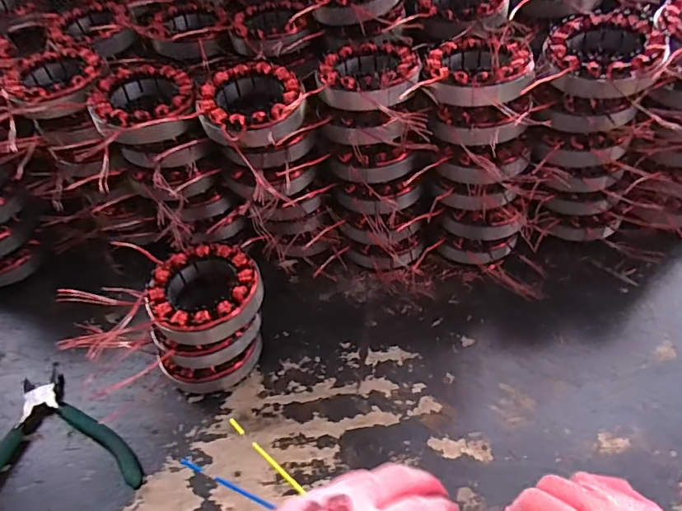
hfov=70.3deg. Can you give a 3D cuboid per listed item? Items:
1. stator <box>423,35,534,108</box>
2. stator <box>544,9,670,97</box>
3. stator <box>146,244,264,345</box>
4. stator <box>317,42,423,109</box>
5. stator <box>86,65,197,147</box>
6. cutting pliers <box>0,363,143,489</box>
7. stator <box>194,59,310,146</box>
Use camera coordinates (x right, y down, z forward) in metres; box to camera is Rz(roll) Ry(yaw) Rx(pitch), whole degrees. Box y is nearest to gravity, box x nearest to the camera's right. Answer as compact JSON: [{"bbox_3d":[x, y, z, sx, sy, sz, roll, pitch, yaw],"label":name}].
[{"bbox_3d":[0.114,-0.155,0.398,0.083,0.025,0.090,12,51,16],"label":"stator"},{"bbox_3d":[0.211,-0.162,0.390,0.083,0.033,0.091,12,51,16],"label":"stator"},{"bbox_3d":[-0.108,0.033,0.393,0.091,0.038,0.087,-3,49,4],"label":"stator"},{"bbox_3d":[0.026,-0.155,0.411,0.085,0.026,0.083,-3,49,4],"label":"stator"},{"bbox_3d":[-0.165,-0.127,0.409,0.081,0.030,0.098,-23,50,-13],"label":"stator"},{"bbox_3d":[-0.241,0.149,0.390,0.134,0.012,0.136,-23,50,-13],"label":"cutting pliers"},{"bbox_3d":[-0.076,-0.127,0.405,0.083,0.025,0.087,-22,50,-12],"label":"stator"}]

